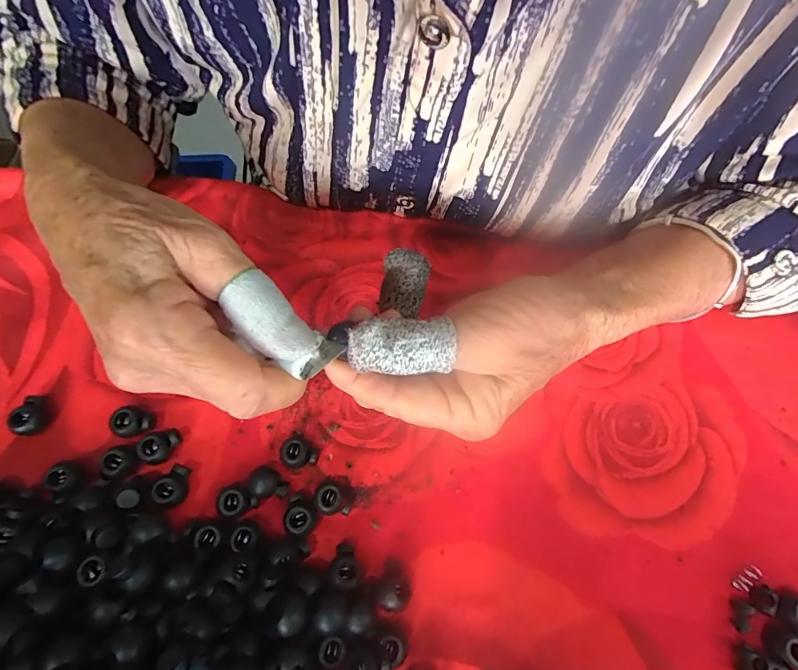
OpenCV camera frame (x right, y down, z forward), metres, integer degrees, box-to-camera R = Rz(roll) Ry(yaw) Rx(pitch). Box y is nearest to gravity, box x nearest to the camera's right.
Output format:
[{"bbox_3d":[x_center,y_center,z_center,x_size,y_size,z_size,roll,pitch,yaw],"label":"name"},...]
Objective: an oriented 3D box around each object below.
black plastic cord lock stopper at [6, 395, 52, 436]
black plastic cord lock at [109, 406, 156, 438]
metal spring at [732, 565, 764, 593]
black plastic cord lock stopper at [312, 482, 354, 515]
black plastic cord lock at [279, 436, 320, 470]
[{"bbox_3d":[-0.183,0.040,0.206,0.013,0.010,0.019,10,68,2],"label":"black plastic cord lock stopper"},{"bbox_3d":[-0.133,0.044,0.207,0.018,0.011,0.015,19,69,5],"label":"black plastic cord lock"},{"bbox_3d":[0.165,0.115,0.195,0.014,0.004,0.006,-39,75,-15],"label":"metal spring"},{"bbox_3d":[-0.032,0.081,0.202,0.019,0.012,0.014,20,69,6],"label":"black plastic cord lock stopper"},{"bbox_3d":[-0.050,0.061,0.211,0.019,0.011,0.014,19,69,5],"label":"black plastic cord lock"}]

